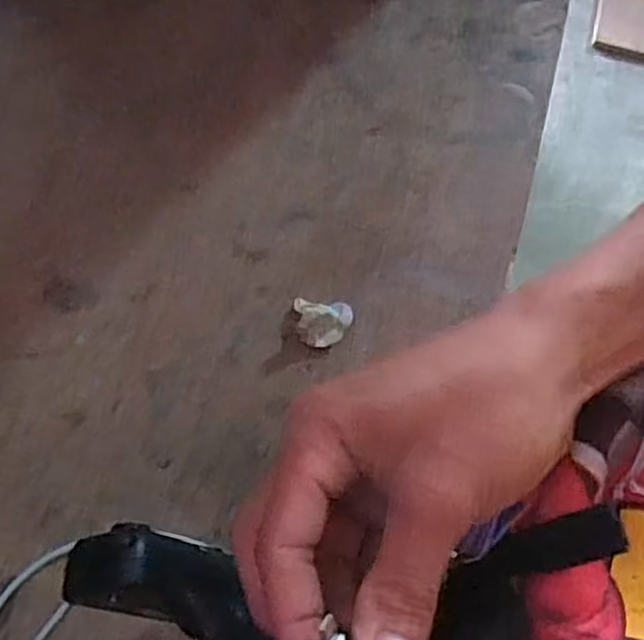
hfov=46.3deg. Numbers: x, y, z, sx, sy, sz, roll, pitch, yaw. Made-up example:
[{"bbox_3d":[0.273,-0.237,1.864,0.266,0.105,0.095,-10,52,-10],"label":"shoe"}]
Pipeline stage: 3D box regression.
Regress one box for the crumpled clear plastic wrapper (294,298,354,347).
[{"bbox_3d":[0.000,0.001,0.484,0.038,0.021,0.028,10,73,1],"label":"crumpled clear plastic wrapper"}]

